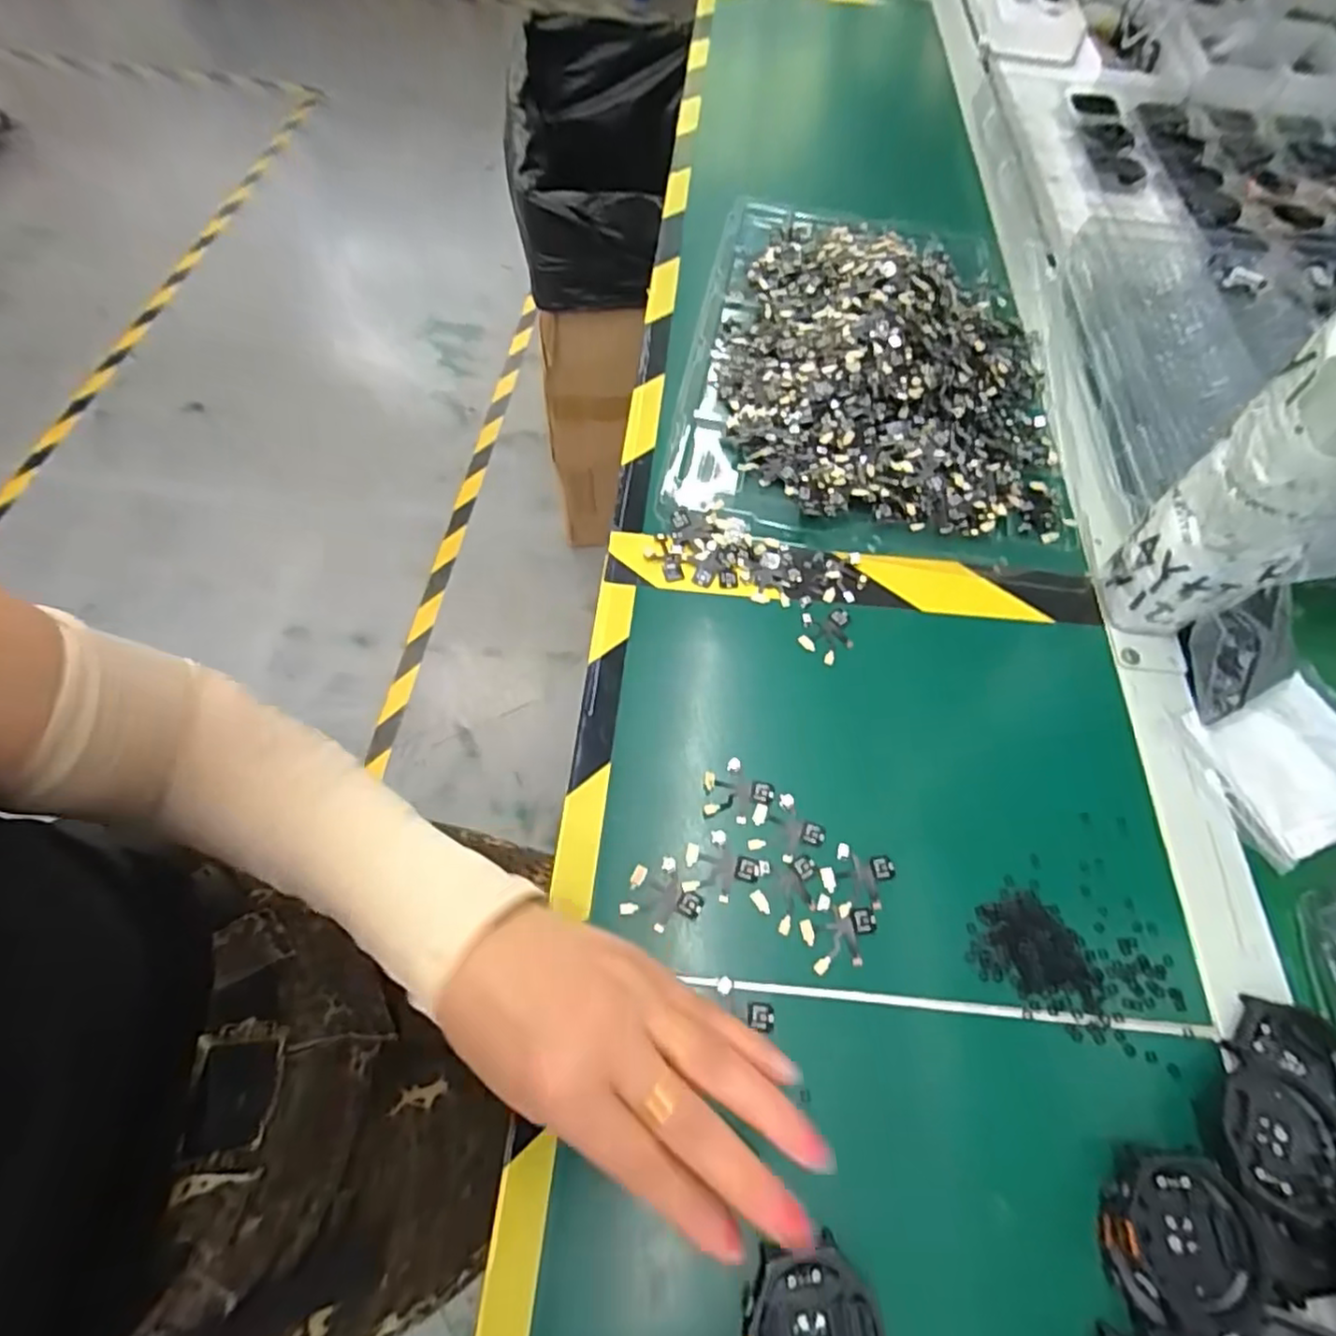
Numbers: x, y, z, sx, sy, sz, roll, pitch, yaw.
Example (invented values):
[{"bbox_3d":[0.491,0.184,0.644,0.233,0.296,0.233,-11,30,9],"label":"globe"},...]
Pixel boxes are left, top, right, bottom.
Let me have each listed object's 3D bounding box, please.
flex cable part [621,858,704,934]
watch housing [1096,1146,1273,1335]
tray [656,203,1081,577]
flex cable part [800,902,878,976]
[{"bbox_3d":[-0.001,0.106,0.311,0.035,0.004,0.031,23,63,10],"label":"flex cable part"},{"bbox_3d":[0.194,0.216,0.251,0.053,0.017,0.056,2,62,-1],"label":"watch housing"},{"bbox_3d":[0.151,-0.236,0.485,0.252,0.033,0.359,9,62,3],"label":"tray"},{"bbox_3d":[0.080,0.123,0.305,0.036,0.004,0.025,-19,64,-12],"label":"flex cable part"}]

